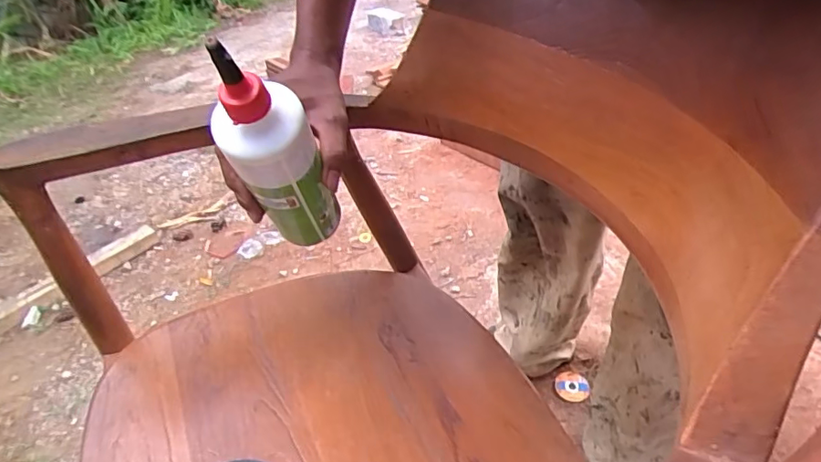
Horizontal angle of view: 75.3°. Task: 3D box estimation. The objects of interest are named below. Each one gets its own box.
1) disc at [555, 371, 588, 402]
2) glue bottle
[{"bbox_3d":[0.308,0.296,1.018,0.061,0.004,0.060,-1,52,2],"label":"disc"},{"bbox_3d":[-0.102,-0.049,0.422,0.064,0.258,0.048,0,65,4],"label":"glue bottle"}]

